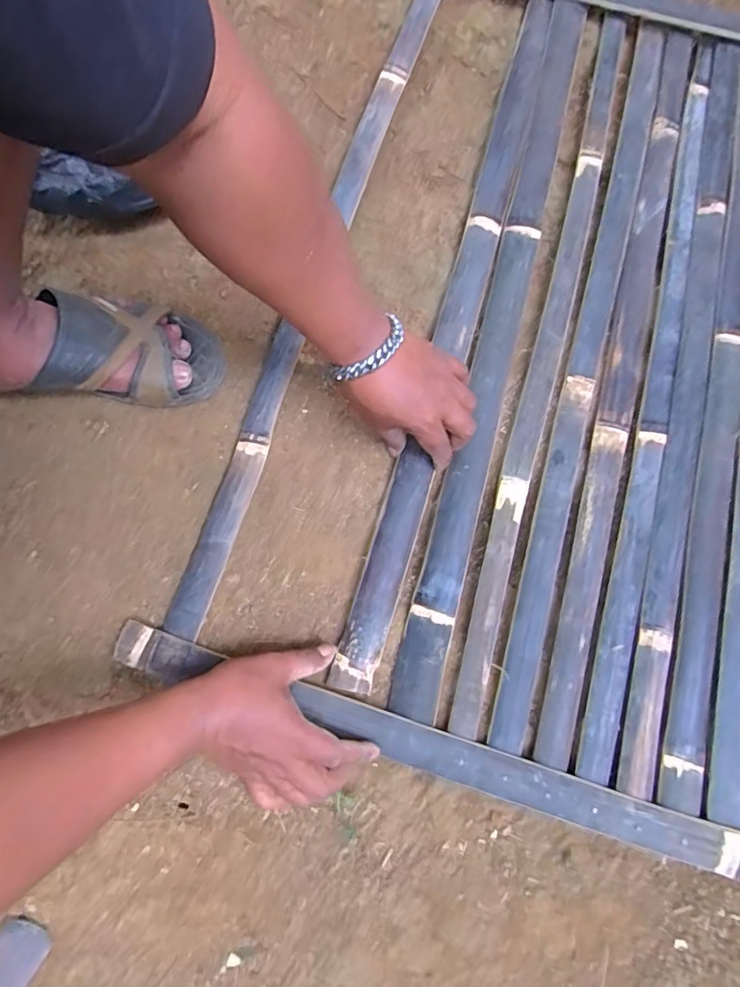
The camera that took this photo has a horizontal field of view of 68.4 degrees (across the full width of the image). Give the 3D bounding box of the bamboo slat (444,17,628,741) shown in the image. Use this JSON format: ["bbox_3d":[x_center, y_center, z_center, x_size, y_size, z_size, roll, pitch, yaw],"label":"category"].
[{"bbox_3d":[0.181,-0.165,0.546,0.029,0.011,0.777,15,80,3],"label":"bamboo slat"}]

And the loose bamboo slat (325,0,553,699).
[{"bbox_3d":[0.092,-0.193,0.567,0.042,0.022,0.783,16,79,3],"label":"loose bamboo slat"}]

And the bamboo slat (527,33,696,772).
[{"bbox_3d":[0.261,-0.144,0.544,0.036,0.008,0.786,15,80,3],"label":"bamboo slat"}]

